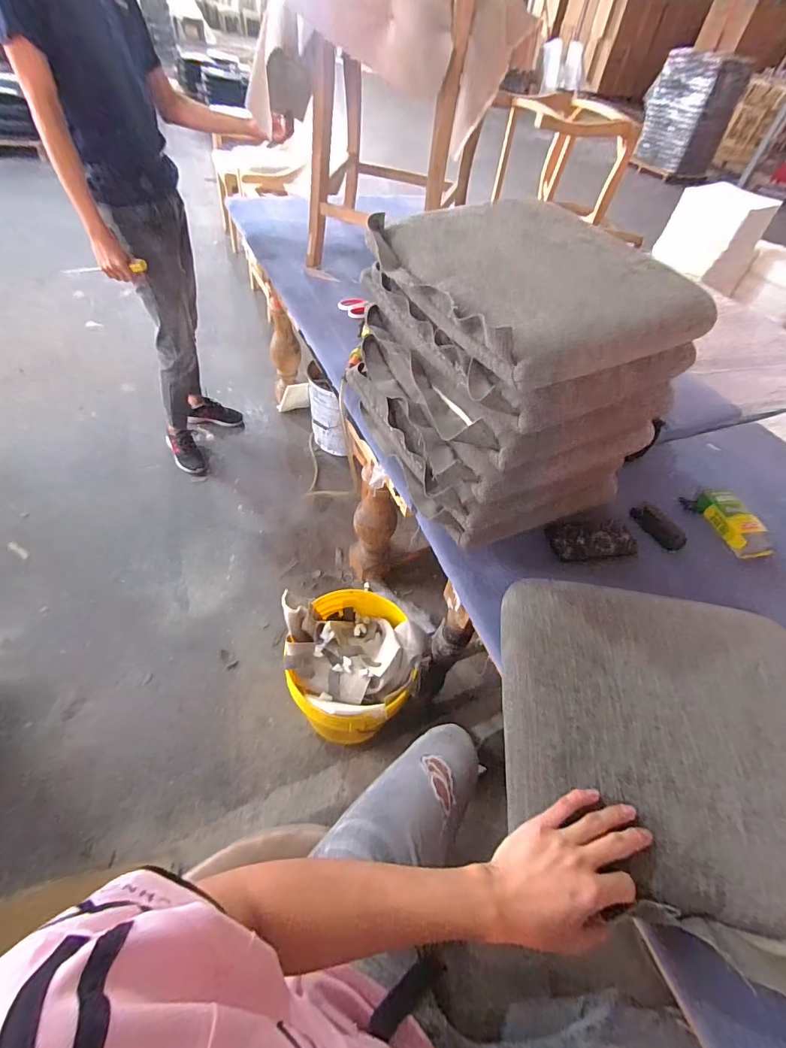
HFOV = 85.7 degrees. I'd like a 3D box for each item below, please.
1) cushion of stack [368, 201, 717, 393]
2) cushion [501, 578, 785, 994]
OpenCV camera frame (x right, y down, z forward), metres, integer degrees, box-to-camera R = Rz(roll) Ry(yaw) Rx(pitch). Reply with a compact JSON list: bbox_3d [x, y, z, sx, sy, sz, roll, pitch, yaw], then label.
[{"bbox_3d":[0.204,-0.367,0.632,0.355,0.072,0.397,-20,57,-22],"label":"cushion of stack"},{"bbox_3d":[0.353,0.276,0.527,0.423,0.053,0.403,8,51,2],"label":"cushion"}]

